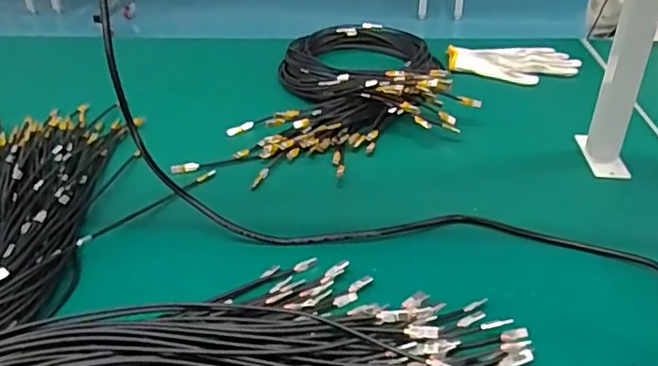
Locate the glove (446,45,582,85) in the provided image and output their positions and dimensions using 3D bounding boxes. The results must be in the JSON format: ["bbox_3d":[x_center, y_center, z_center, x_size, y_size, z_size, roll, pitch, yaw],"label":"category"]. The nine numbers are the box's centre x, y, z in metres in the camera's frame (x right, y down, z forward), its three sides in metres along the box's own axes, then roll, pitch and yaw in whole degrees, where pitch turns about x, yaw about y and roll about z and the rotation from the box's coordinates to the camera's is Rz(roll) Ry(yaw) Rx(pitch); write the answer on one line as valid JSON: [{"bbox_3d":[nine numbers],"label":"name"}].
[{"bbox_3d":[0.292,-0.187,0.942,0.197,0.015,0.127,0,33,2],"label":"glove"}]

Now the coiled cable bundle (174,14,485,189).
[{"bbox_3d":[0.047,-0.150,0.850,0.310,0.059,0.519,10,34,16],"label":"coiled cable bundle"}]

